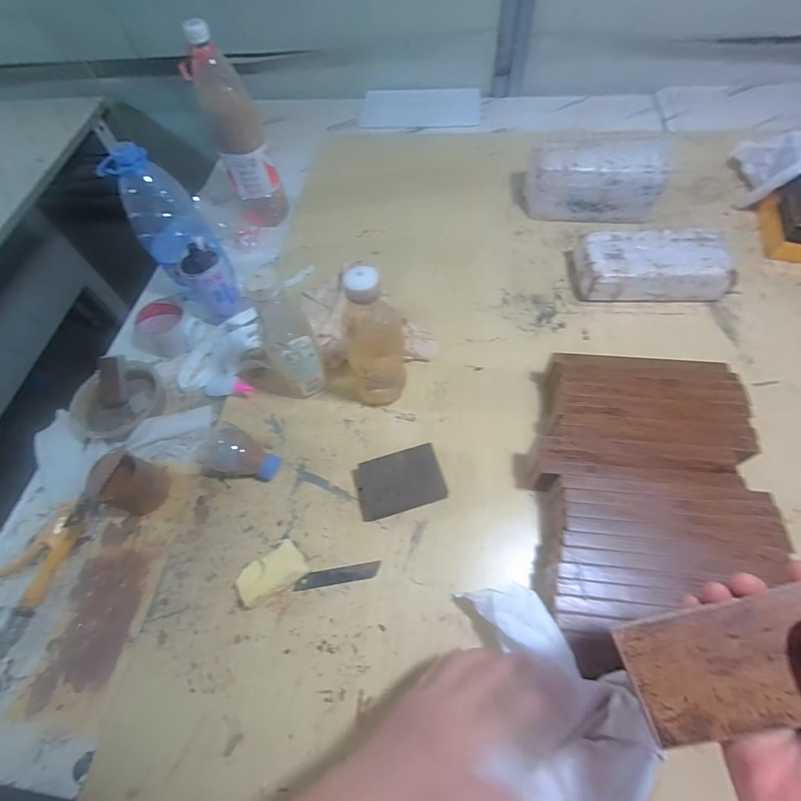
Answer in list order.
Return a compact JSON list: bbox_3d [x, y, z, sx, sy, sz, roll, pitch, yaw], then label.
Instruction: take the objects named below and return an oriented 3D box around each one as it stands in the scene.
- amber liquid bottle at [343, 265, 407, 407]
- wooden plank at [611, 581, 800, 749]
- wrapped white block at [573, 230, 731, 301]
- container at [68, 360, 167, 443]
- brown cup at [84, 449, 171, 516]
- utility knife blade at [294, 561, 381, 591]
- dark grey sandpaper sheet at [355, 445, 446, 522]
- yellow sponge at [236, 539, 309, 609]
[{"bbox_3d":[-0.030,-0.065,0.505,0.072,0.206,0.063,-3,61,2],"label":"amber liquid bottle"},{"bbox_3d":[0.234,0.132,0.219,0.207,0.006,0.060,-21,61,11],"label":"wooden plank"},{"bbox_3d":[0.390,-0.208,0.640,0.216,0.064,0.111,4,62,5],"label":"wrapped white block"},{"bbox_3d":[-0.416,0.002,0.605,0.123,0.052,0.124,-1,61,2],"label":"container"},{"bbox_3d":[-0.341,0.103,0.506,0.054,0.074,0.068,11,63,9],"label":"brown cup"},{"bbox_3d":[-0.073,0.202,0.469,0.098,0.005,0.018,-9,61,-2],"label":"utility knife blade"},{"bbox_3d":[-0.001,0.101,0.505,0.107,0.032,0.065,-17,62,-6],"label":"dark grey sandpaper sheet"},{"bbox_3d":[-0.145,0.197,0.459,0.074,0.027,0.044,-37,66,-16],"label":"yellow sponge"}]

